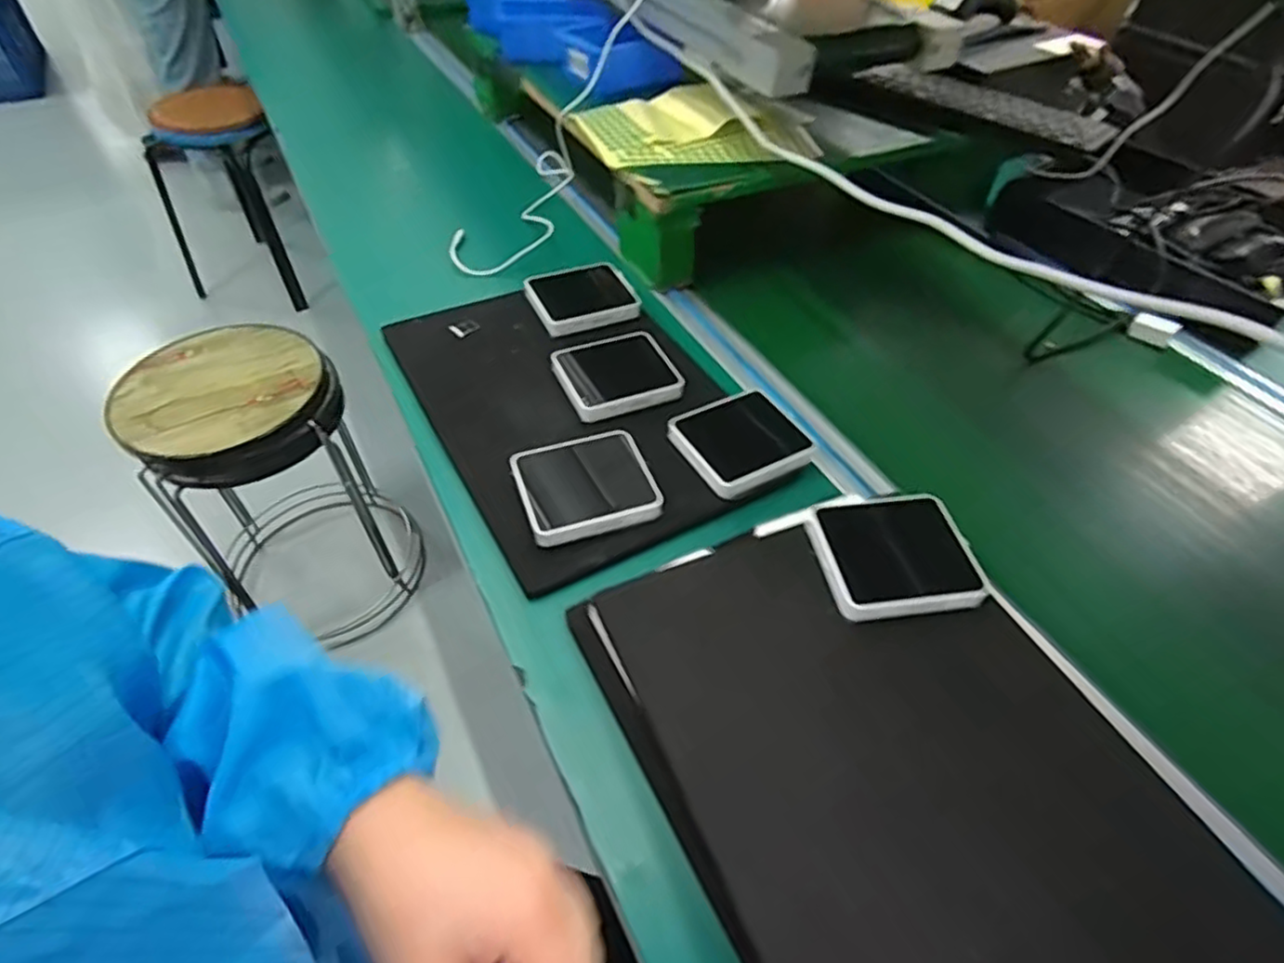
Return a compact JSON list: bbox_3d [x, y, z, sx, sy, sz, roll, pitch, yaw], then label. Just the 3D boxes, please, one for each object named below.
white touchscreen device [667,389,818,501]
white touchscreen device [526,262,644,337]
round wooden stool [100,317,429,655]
[{"bbox_3d":[0.086,-0.035,0.563,0.107,0.018,0.090,-22,54,-20],"label":"white touchscreen device"},{"bbox_3d":[-0.062,-0.192,0.689,0.101,0.015,0.094,-18,53,-17],"label":"white touchscreen device"},{"bbox_3d":[-0.605,0.009,1.164,0.304,0.493,0.321,1,49,-1],"label":"round wooden stool"}]

